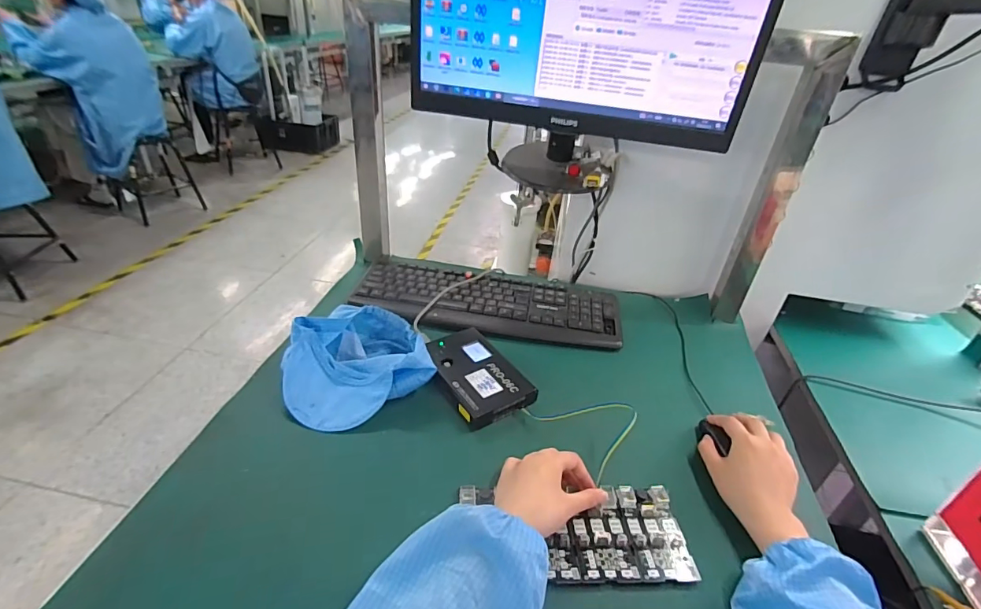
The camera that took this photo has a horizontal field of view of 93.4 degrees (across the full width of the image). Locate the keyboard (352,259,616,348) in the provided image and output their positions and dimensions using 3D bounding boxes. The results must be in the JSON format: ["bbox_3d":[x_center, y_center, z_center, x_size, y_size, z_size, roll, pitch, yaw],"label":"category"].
[{"bbox_3d":[-0.003,-0.007,0.782,0.436,0.022,0.170,9,34,6],"label":"keyboard"}]

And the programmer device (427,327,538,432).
[{"bbox_3d":[-0.021,0.095,0.640,0.103,0.026,0.158,-15,39,-27],"label":"programmer device"}]

